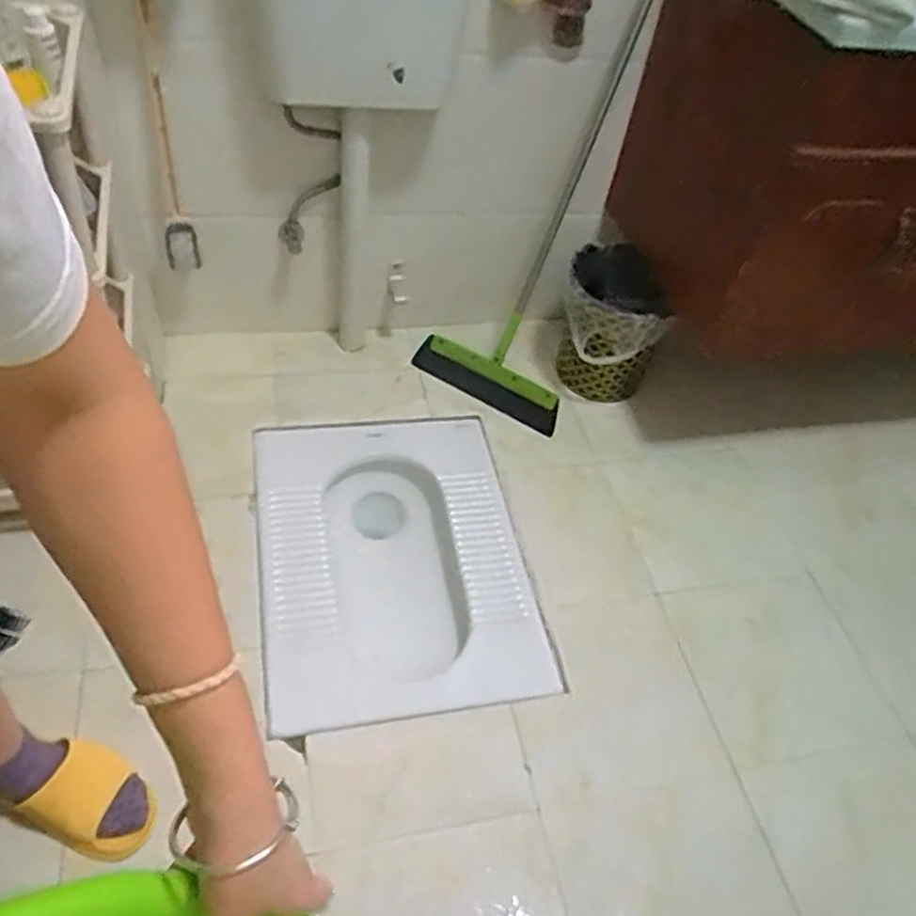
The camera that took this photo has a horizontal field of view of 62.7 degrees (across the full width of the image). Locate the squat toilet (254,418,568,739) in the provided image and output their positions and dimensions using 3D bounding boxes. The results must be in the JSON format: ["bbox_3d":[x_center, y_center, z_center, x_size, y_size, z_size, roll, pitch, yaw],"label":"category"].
[{"bbox_3d":[-0.113,0.191,1.326,0.436,0.167,0.592,-3,50,-12],"label":"squat toilet"}]

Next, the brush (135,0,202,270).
[{"bbox_3d":[-0.469,-0.511,1.184,0.061,0.455,0.068,-11,52,-18],"label":"brush"}]

